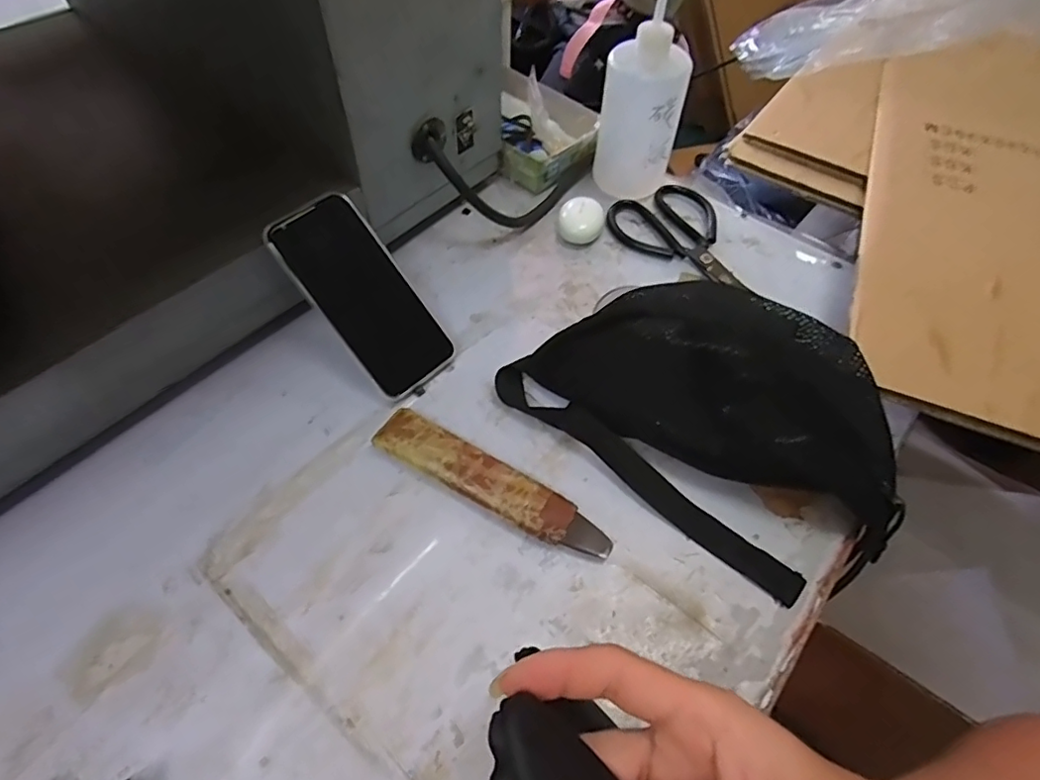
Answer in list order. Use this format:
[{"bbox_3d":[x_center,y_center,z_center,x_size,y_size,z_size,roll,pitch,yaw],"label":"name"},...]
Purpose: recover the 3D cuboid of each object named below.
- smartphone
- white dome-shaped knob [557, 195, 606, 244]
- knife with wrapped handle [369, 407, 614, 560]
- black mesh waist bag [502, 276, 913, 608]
[{"bbox_3d":[-0.124,-0.075,0.453,0.075,0.012,0.164,-40,101,-25],"label":"smartphone"},{"bbox_3d":[0.062,-0.175,0.571,0.046,0.028,0.053,6,54,4],"label":"white dome-shaped knob"},{"bbox_3d":[-0.021,0.068,0.411,0.186,0.019,0.038,25,58,17],"label":"knife with wrapped handle"},{"bbox_3d":[0.139,0.006,0.407,0.277,0.097,0.153,34,61,22],"label":"black mesh waist bag"}]

